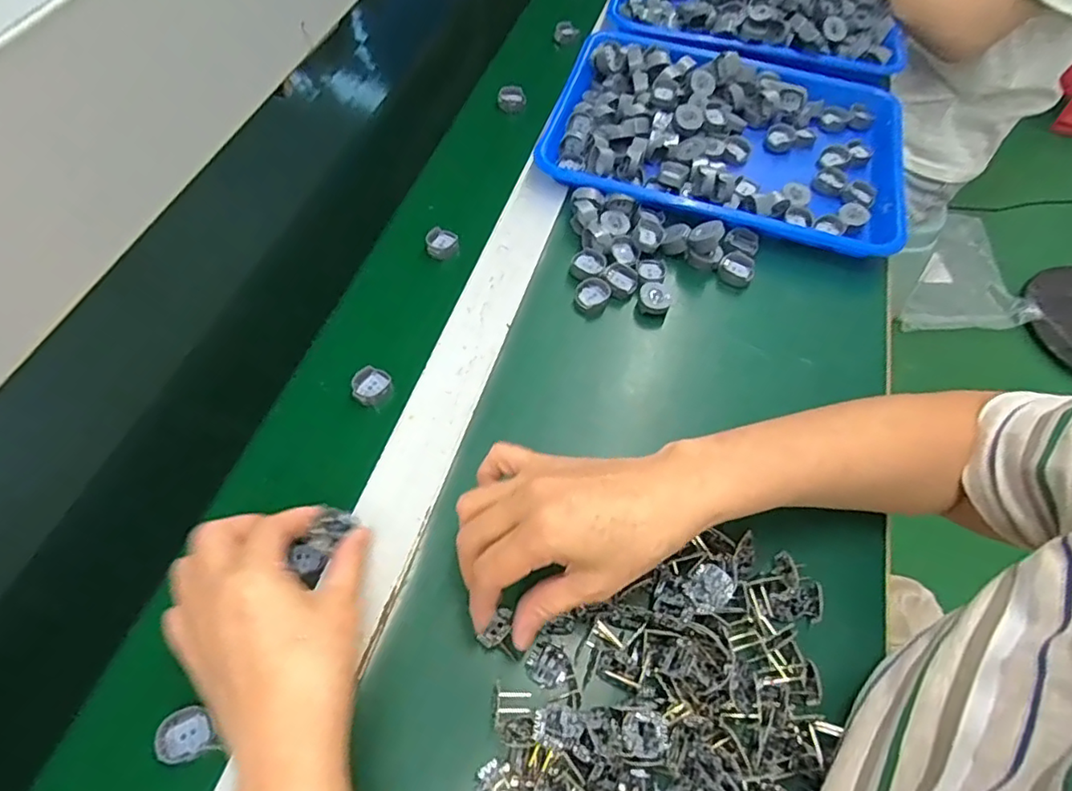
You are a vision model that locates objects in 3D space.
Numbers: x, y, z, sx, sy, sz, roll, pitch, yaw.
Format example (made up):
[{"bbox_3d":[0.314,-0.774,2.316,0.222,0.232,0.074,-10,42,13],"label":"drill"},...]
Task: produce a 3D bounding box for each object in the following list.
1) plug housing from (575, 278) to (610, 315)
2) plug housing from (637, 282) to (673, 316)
[{"bbox_3d":[0.047,-0.082,0.495,0.029,0.012,0.029,-3,74,10],"label":"plug housing"},{"bbox_3d":[0.097,-0.077,0.493,0.026,0.022,0.026,2,58,-2],"label":"plug housing"}]

